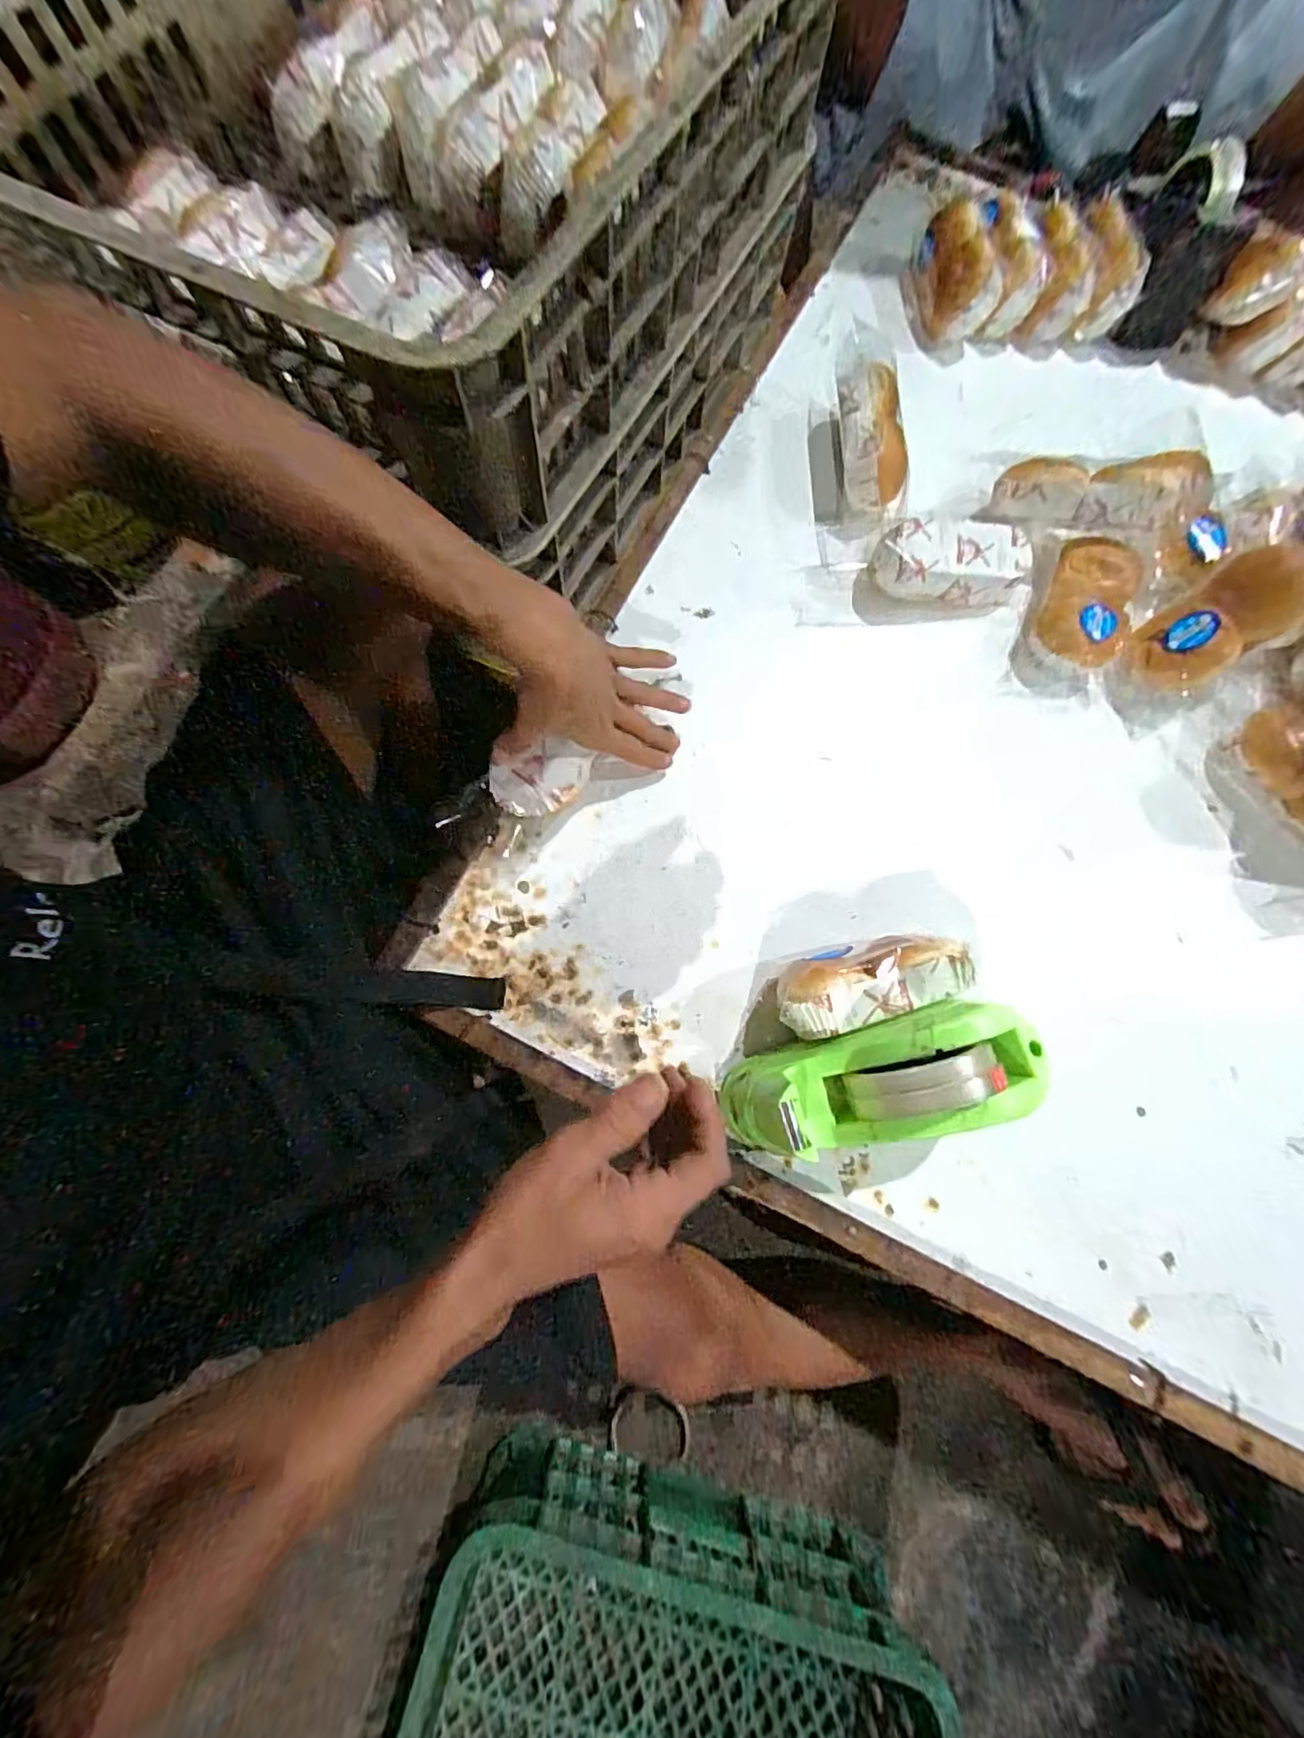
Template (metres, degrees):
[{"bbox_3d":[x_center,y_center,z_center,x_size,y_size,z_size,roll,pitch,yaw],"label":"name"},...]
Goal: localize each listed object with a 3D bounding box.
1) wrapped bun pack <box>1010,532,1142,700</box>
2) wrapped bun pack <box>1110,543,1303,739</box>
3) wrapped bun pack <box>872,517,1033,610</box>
[{"bbox_3d":[0.397,-0.245,0.535,0.086,0.049,0.168,15,77,2],"label":"wrapped bun pack"},{"bbox_3d":[0.490,-0.205,0.509,0.174,0.044,0.083,-42,80,17],"label":"wrapped bun pack"},{"bbox_3d":[0.281,-0.287,0.543,0.153,0.061,0.065,-7,77,-3],"label":"wrapped bun pack"}]

